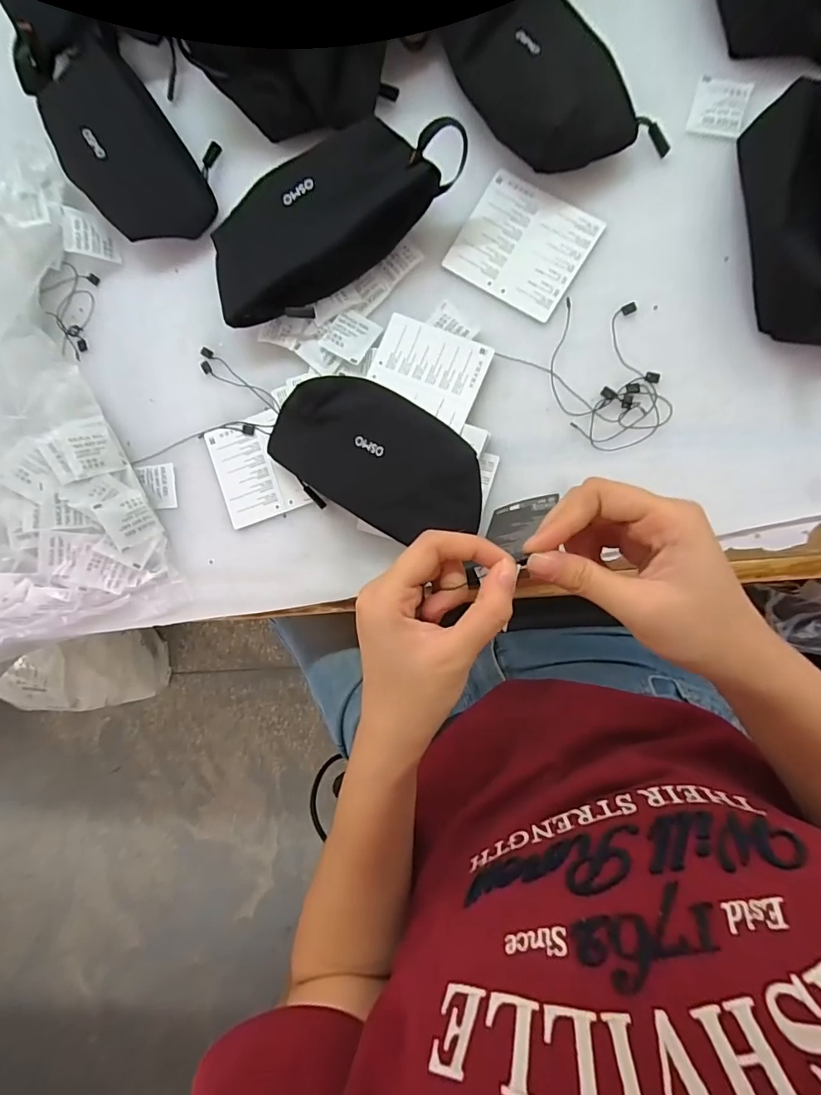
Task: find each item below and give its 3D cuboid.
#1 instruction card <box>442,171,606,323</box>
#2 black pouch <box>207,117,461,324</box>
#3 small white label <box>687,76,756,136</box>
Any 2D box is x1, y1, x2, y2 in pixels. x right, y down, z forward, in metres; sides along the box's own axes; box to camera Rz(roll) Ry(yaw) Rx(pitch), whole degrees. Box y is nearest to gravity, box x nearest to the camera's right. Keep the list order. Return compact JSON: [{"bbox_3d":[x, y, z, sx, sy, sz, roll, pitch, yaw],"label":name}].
[{"bbox_3d":[0.092,-0.247,0.383,0.101,0.004,0.088,33,95,6],"label":"instruction card"},{"bbox_3d":[-0.070,-0.262,0.378,0.204,0.047,0.101,-36,86,7],"label":"black pouch"},{"bbox_3d":[0.239,-0.340,0.359,0.038,0.004,0.043,17,93,7],"label":"small white label"}]

